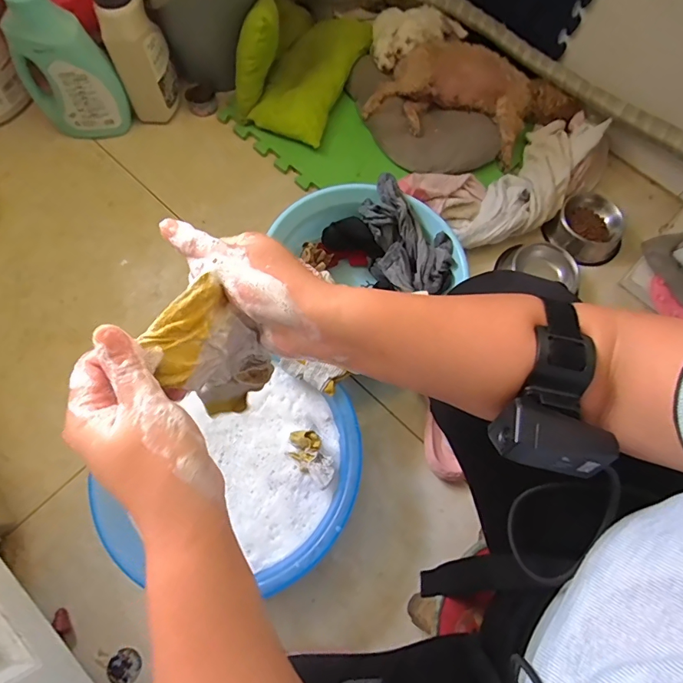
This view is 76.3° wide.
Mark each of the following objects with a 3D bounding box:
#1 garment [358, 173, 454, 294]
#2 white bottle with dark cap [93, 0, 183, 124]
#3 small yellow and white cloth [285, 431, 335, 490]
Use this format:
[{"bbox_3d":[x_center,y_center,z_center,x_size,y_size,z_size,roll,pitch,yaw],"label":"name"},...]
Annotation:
[{"bbox_3d":[0.110,-0.171,0.783,0.112,0.116,0.213,-41,78,-17],"label":"garment"},{"bbox_3d":[-0.401,-0.581,0.869,0.098,0.262,0.108,-12,71,-9],"label":"white bottle with dark cap"},{"bbox_3d":[-0.042,0.169,0.640,0.048,0.036,0.086,-42,78,-17],"label":"small yellow and white cloth"}]

